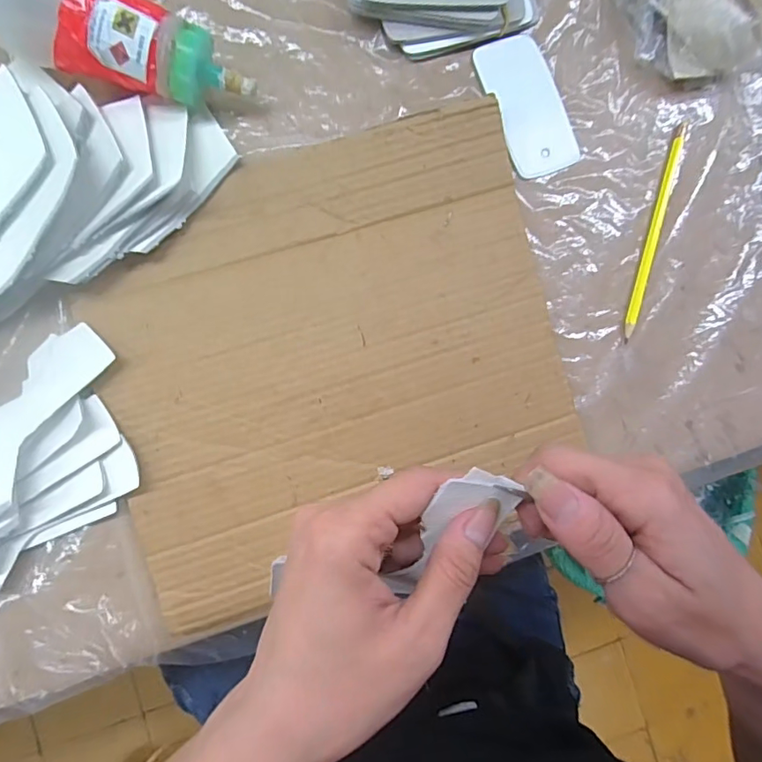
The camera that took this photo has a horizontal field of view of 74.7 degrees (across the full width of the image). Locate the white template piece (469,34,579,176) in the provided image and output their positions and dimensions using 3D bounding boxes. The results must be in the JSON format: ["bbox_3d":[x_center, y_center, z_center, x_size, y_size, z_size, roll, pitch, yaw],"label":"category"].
[{"bbox_3d":[0.109,-0.205,0.369,0.053,0.004,0.104,-23,91,-7],"label":"white template piece"}]

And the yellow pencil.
[{"bbox_3d":[0.205,-0.114,0.373,0.011,0.004,0.172,18,86,-6],"label":"yellow pencil"}]

